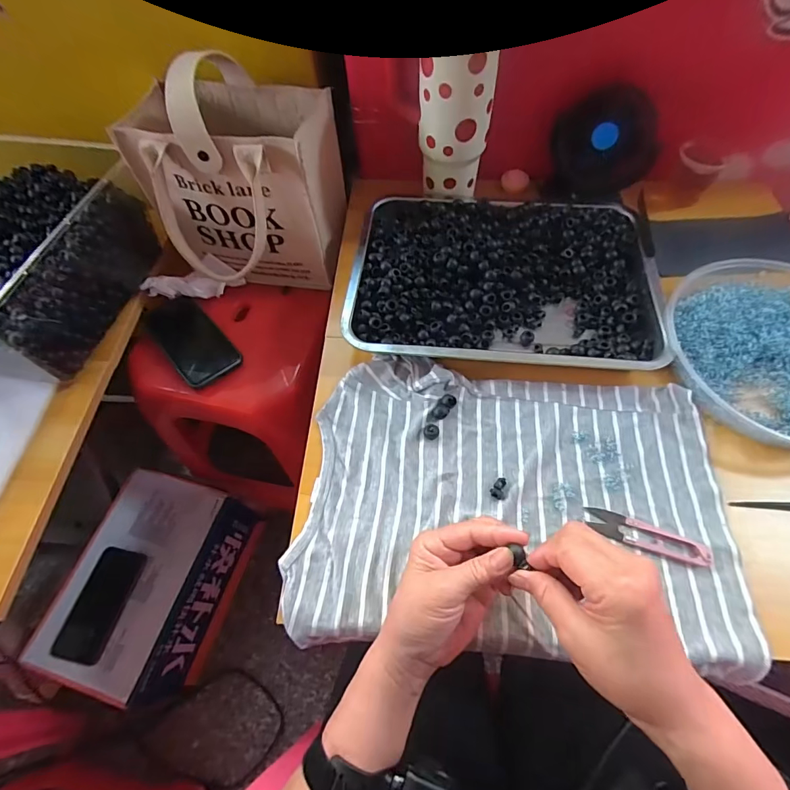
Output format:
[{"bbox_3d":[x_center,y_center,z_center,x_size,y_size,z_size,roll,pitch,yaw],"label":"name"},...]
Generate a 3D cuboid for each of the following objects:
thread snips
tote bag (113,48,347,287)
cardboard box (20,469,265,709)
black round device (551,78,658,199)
[{"bbox_3d":[0.223,0.124,0.378,0.101,0.008,0.022,18,64,12],"label":"thread snips"},{"bbox_3d":[-0.200,-0.262,0.556,0.221,0.244,0.193,13,63,9],"label":"tote bag"},{"bbox_3d":[-0.426,0.343,0.796,0.207,0.213,0.323,15,64,11],"label":"cardboard box"},{"bbox_3d":[0.251,-0.303,0.519,0.118,0.119,0.030,16,64,11],"label":"black round device"}]

